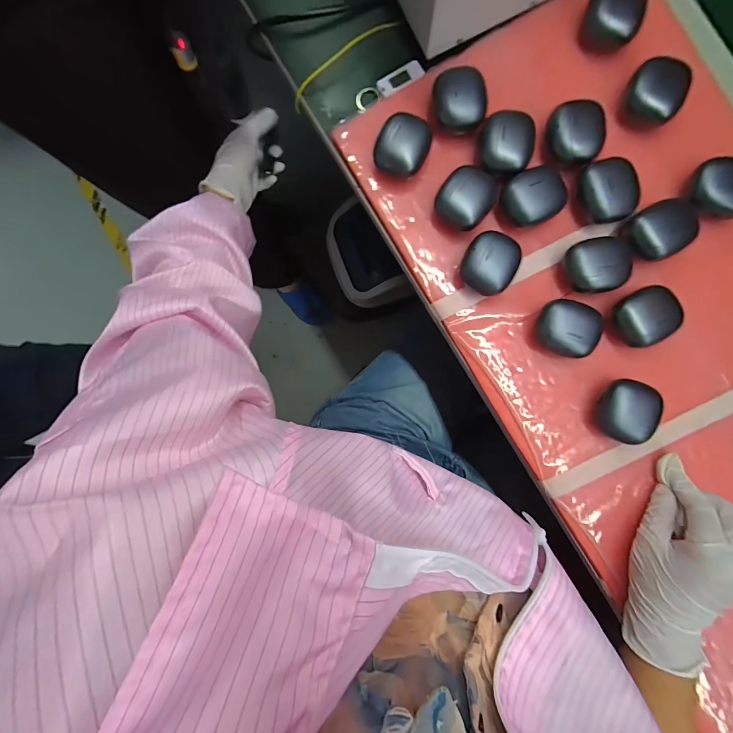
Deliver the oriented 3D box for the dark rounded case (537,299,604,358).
[{"bbox_3d":[0.187,-0.036,0.318,0.050,0.026,0.048,13,89,1],"label":"dark rounded case"}]

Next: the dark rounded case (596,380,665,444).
[{"bbox_3d":[0.240,0.041,0.315,0.041,0.028,0.054,27,89,1],"label":"dark rounded case"}]

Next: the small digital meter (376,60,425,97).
[{"bbox_3d":[0.035,-0.293,0.346,0.047,0.007,0.019,-28,89,0],"label":"small digital meter"}]

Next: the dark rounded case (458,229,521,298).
[{"bbox_3d":[0.116,-0.097,0.322,0.048,0.027,0.054,24,89,1],"label":"dark rounded case"}]

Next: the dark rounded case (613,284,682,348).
[{"bbox_3d":[0.259,-0.047,0.316,0.055,0.021,0.047,-38,89,0],"label":"dark rounded case"}]

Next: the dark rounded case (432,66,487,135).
[{"bbox_3d":[0.088,-0.252,0.322,0.046,0.020,0.050,-3,89,1],"label":"dark rounded case"}]

